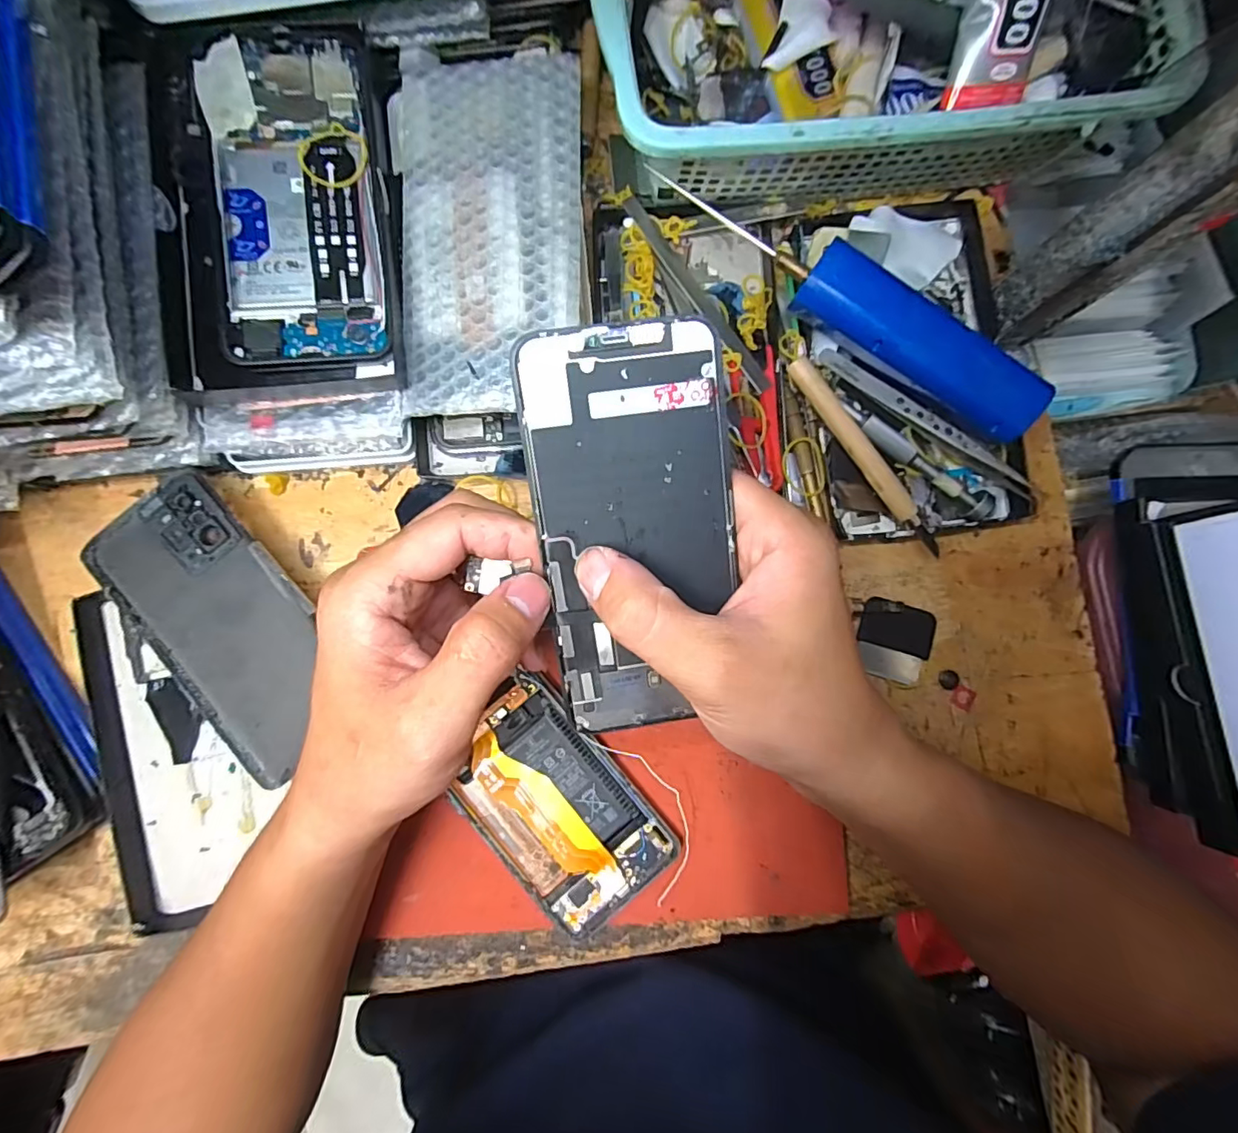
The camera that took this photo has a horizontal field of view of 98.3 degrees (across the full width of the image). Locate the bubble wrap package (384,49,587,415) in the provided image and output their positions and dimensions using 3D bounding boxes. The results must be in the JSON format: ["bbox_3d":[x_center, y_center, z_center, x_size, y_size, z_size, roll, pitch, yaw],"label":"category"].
[{"bbox_3d":[-0.062,-0.158,0.256,0.088,0.018,0.167,0,87,-1],"label":"bubble wrap package"}]

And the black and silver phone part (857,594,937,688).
[{"bbox_3d":[0.149,0.040,0.287,0.039,0.005,0.041,16,87,0],"label":"black and silver phone part"}]

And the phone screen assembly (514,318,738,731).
[{"bbox_3d":[0.007,-0.011,0.192,0.069,0.004,0.141,-6,102,-4],"label":"phone screen assembly"}]

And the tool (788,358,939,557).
[{"bbox_3d":[0.126,-0.056,0.277,0.011,0.015,0.120,-36,88,-3],"label":"tool"}]

